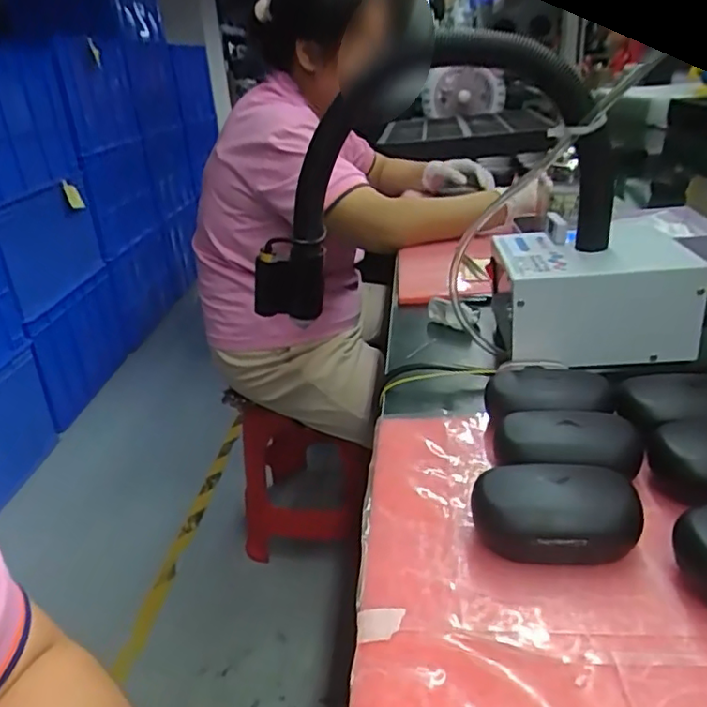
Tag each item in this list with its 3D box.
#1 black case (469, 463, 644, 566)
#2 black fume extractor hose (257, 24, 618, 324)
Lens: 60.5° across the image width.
[{"bbox_3d":[0.110,0.089,0.332,0.086,0.035,0.048,2,26,16],"label":"black case"},{"bbox_3d":[0.056,-0.144,0.555,0.334,0.229,0.057,3,27,19],"label":"black fume extractor hose"}]

